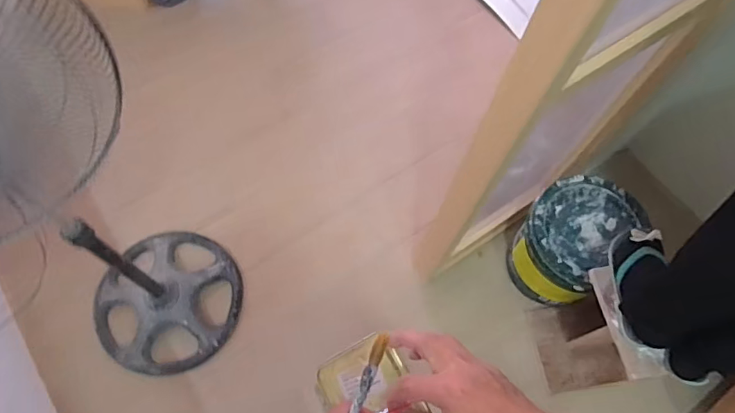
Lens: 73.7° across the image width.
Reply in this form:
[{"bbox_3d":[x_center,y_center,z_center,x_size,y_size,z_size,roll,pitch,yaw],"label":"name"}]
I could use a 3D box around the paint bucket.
[{"bbox_3d":[0.563,0.109,1.410,0.283,0.304,0.269,1,66,-3],"label":"paint bucket"}]

